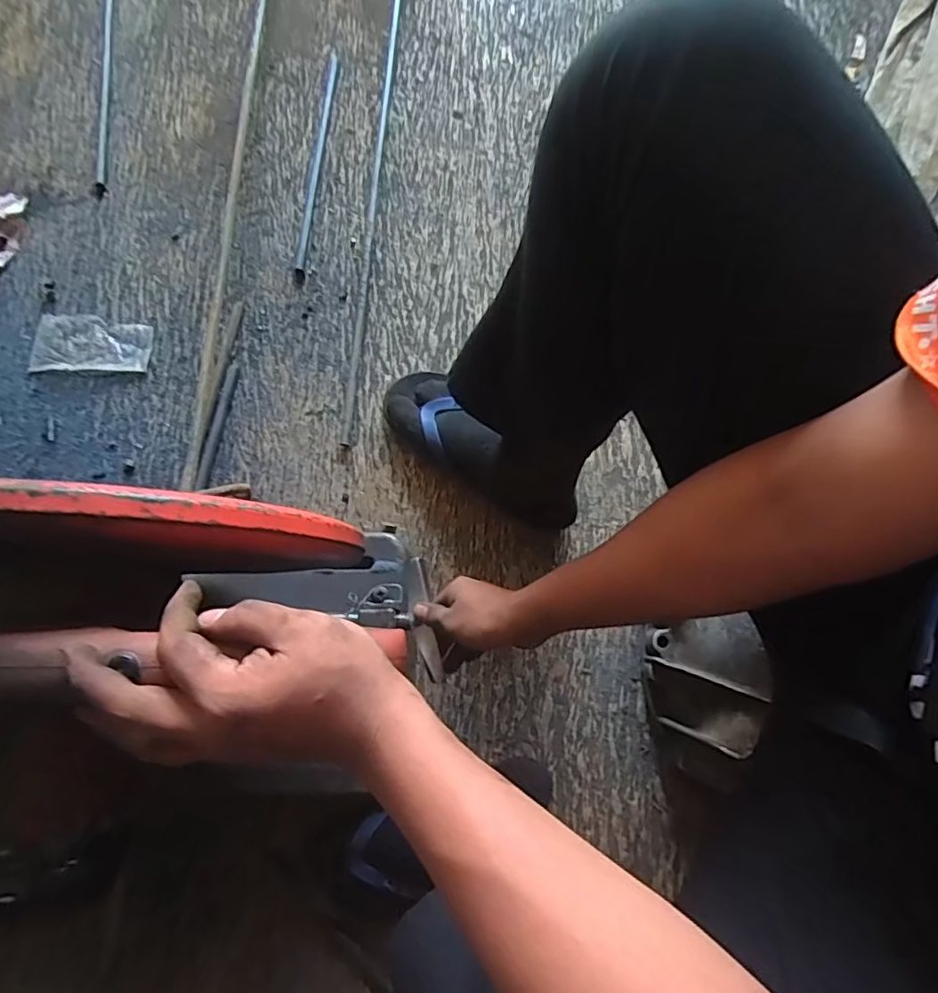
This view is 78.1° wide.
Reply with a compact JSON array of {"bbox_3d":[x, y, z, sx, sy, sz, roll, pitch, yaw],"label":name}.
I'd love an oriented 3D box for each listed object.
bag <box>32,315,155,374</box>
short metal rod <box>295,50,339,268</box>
[{"bbox_3d":[-0.470,-0.192,0.723,0.141,0.004,0.076,1,76,-2],"label":"bag"},{"bbox_3d":[-0.203,-0.459,0.778,0.012,0.011,0.332,6,76,0],"label":"short metal rod"}]

